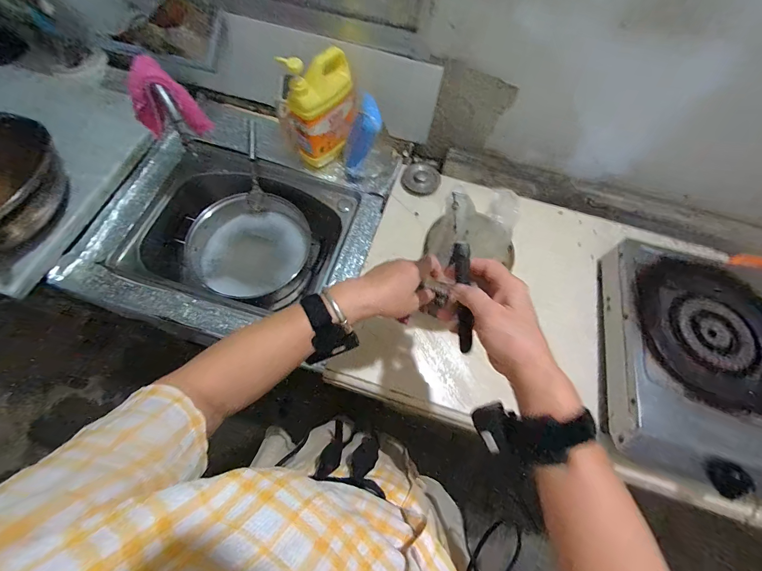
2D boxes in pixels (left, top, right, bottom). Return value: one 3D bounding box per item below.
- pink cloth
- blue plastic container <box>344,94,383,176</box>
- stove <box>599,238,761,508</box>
[{"bbox_3d":[-0.389,-0.325,0.573,0.099,0.110,0.093,38,70,14],"label":"pink cloth"},{"bbox_3d":[-0.044,-0.327,0.720,0.038,0.166,0.072,-11,65,-29],"label":"blue plastic container"},{"bbox_3d":[0.723,0.176,0.544,0.670,0.097,0.378,16,67,5],"label":"stove"}]

